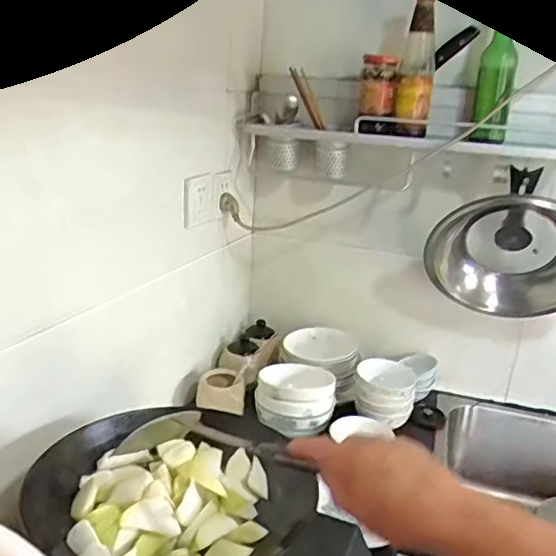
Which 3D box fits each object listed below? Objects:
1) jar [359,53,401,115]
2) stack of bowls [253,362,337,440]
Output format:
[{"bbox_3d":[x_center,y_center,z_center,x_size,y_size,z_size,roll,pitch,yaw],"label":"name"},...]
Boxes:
[{"bbox_3d":[0.186,-0.357,1.064,0.059,0.103,0.060,15,22,31],"label":"jar"},{"bbox_3d":[0.033,0.224,1.090,0.145,0.084,0.126,3,19,-1],"label":"stack of bowls"}]

